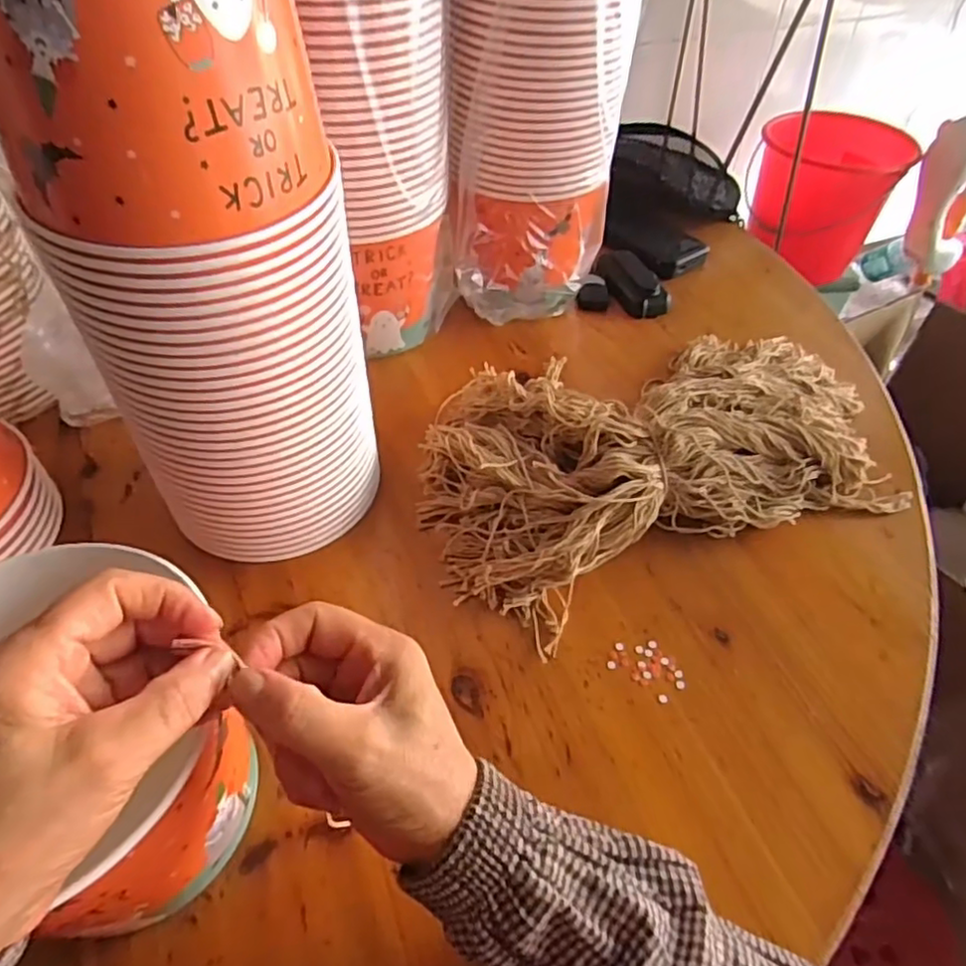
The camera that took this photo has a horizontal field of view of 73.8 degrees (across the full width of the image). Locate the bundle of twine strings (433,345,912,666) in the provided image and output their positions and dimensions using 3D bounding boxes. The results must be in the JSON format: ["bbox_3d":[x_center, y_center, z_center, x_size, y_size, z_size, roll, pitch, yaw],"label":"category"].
[{"bbox_3d":[0.147,-0.041,0.538,0.412,0.065,0.243,-18,51,-17],"label":"bundle of twine strings"}]

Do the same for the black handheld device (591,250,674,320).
[{"bbox_3d":[0.167,-0.231,0.727,0.047,0.032,0.114,-15,50,-15],"label":"black handheld device"}]

